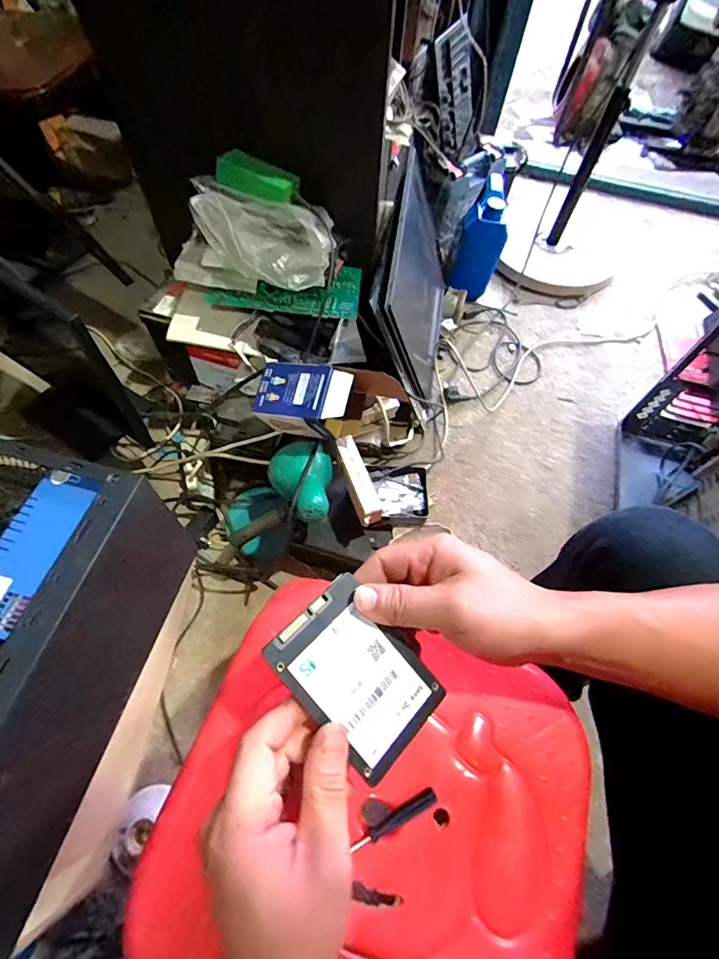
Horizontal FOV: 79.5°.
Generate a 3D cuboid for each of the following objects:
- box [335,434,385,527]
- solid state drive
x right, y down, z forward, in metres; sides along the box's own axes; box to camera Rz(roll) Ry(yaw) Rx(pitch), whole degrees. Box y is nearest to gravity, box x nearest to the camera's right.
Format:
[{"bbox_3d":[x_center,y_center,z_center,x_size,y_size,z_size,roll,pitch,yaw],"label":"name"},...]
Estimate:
[{"bbox_3d":[-0.002,-0.002,0.687,0.043,0.038,0.149,-17,64,-13],"label":"box"},{"bbox_3d":[0.000,0.114,0.254,0.066,0.004,0.098,-39,90,-27],"label":"solid state drive"}]

